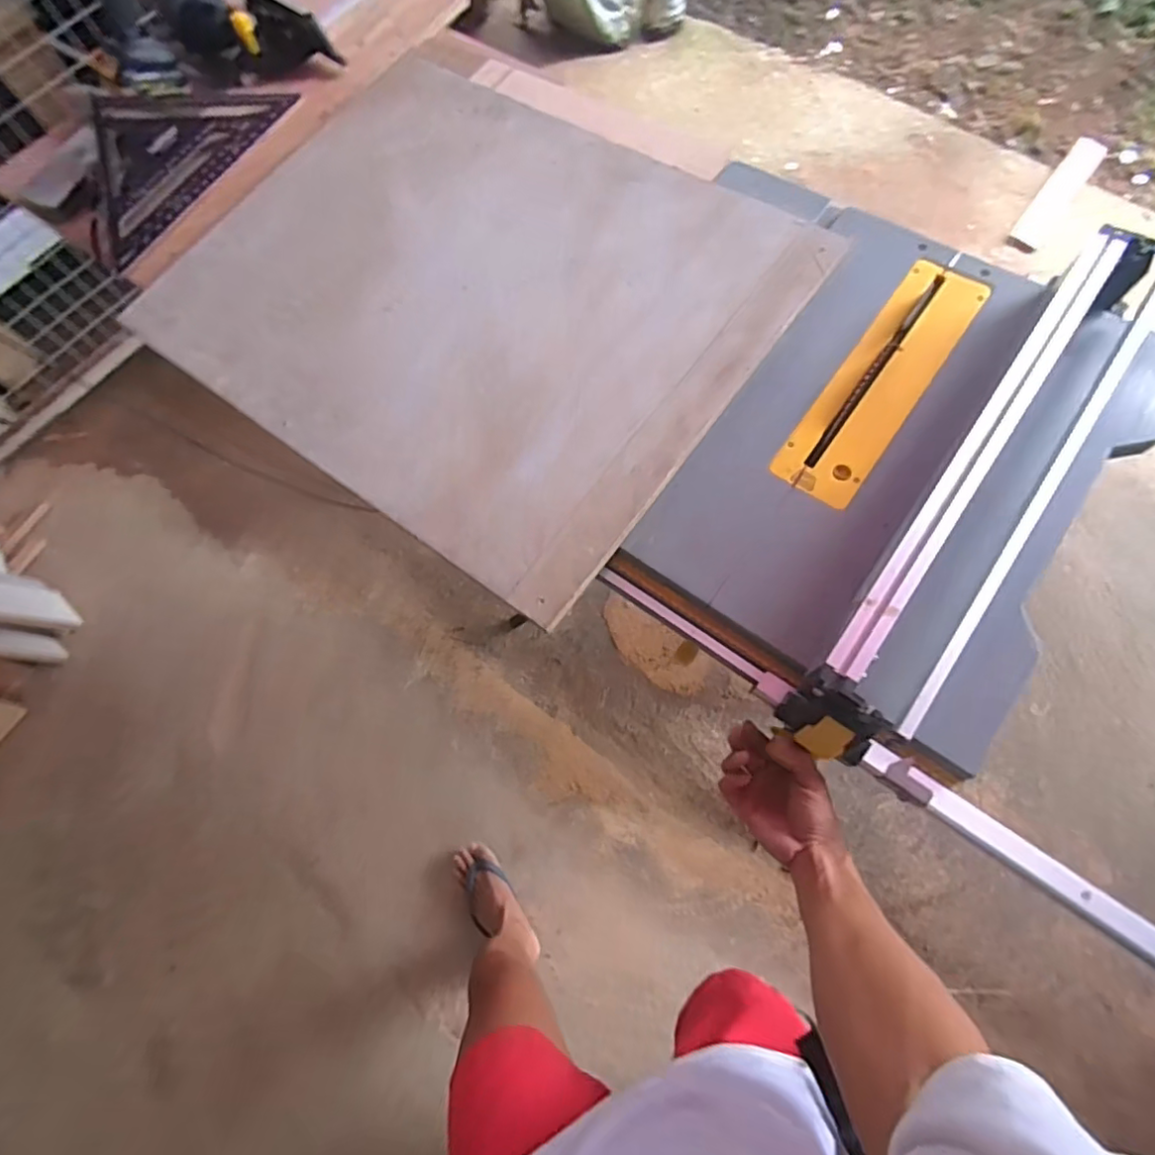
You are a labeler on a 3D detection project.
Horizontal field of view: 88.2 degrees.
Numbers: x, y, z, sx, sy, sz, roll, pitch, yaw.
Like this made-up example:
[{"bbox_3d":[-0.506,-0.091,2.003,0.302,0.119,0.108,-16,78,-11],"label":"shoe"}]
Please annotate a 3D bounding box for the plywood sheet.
[{"bbox_3d":[-0.136,-0.371,0.766,0.715,0.023,0.598,34,77,16],"label":"plywood sheet"}]

